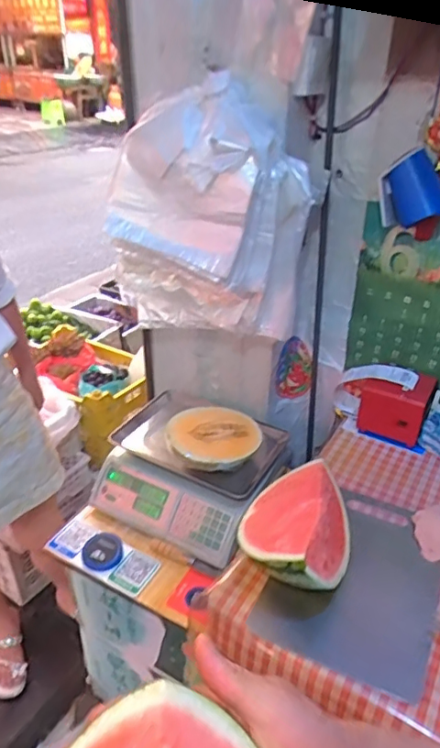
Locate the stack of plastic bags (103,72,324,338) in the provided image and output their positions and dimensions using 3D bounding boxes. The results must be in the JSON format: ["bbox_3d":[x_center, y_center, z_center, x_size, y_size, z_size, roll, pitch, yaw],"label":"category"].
[{"bbox_3d":[-0.025,-0.289,1.039,0.345,0.419,0.218,18,36,26],"label":"stack of plastic bags"}]

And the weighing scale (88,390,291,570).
[{"bbox_3d":[-0.070,0.187,1.172,0.369,0.120,0.344,15,35,22],"label":"weighing scale"}]

